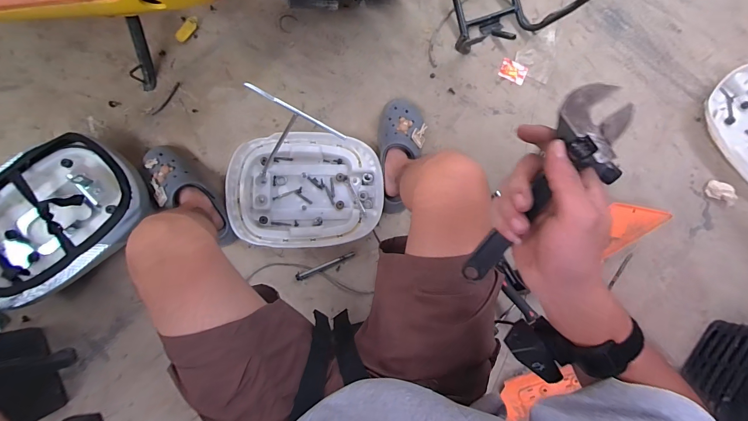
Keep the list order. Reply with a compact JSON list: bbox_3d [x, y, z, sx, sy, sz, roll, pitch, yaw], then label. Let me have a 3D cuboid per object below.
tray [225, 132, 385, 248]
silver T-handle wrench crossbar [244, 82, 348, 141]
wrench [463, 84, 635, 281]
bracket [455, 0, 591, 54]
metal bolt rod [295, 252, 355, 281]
[{"bbox_3d":[-0.159,-0.051,0.808,0.350,0.041,0.267,2,85,-4],"label":"tray"},{"bbox_3d":[-0.127,-0.164,0.571,0.181,0.009,0.010,25,83,-23],"label":"silver T-handle wrench crossbar"},{"bbox_3d":[0.137,-0.004,0.282,0.055,0.024,0.191,24,122,-2],"label":"wrench"},{"bbox_3d":[0.332,-0.532,0.850,0.284,0.139,0.213,-17,86,-6],"label":"bracket"},{"bbox_3d":[-0.114,0.130,0.805,0.145,0.016,0.016,-23,87,-6],"label":"metal bolt rod"}]

